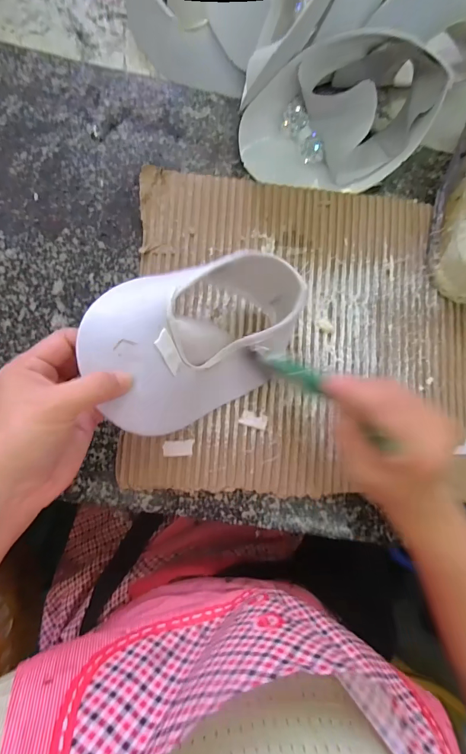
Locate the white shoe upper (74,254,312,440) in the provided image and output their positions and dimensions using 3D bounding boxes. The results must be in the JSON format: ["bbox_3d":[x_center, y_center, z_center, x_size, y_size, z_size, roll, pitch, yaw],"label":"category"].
[{"bbox_3d":[-0.021,-0.028,0.265,0.155,0.057,0.100,-24,87,-8],"label":"white shoe upper"}]

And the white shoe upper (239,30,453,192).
[{"bbox_3d":[0.099,-0.227,0.310,0.171,0.061,0.107,-25,88,-8],"label":"white shoe upper"}]

